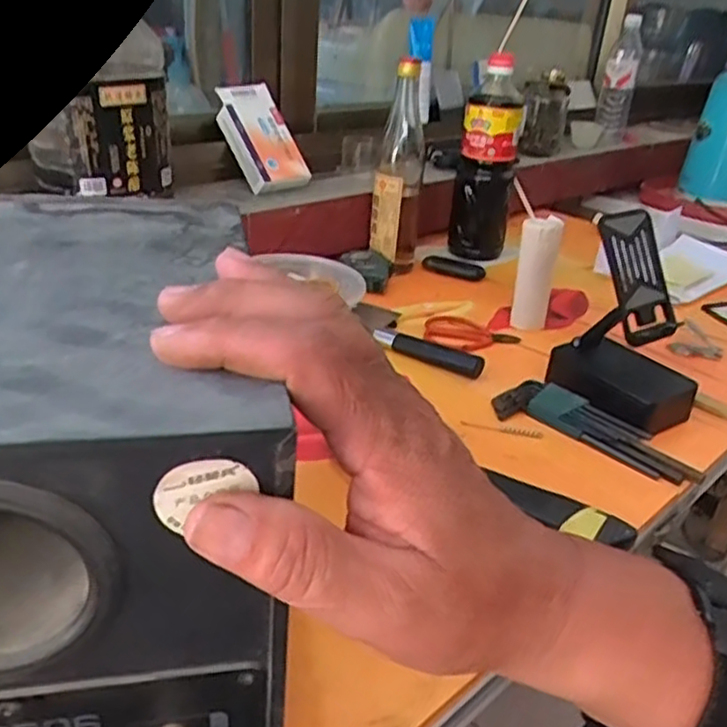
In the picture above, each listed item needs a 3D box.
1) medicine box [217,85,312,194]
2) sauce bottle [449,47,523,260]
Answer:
[{"bbox_3d":[-0.130,-0.287,0.890,0.079,0.022,0.148,-18,78,-29],"label":"medicine box"},{"bbox_3d":[0.173,-0.278,0.992,0.079,0.267,0.078,8,28,5],"label":"sauce bottle"}]

